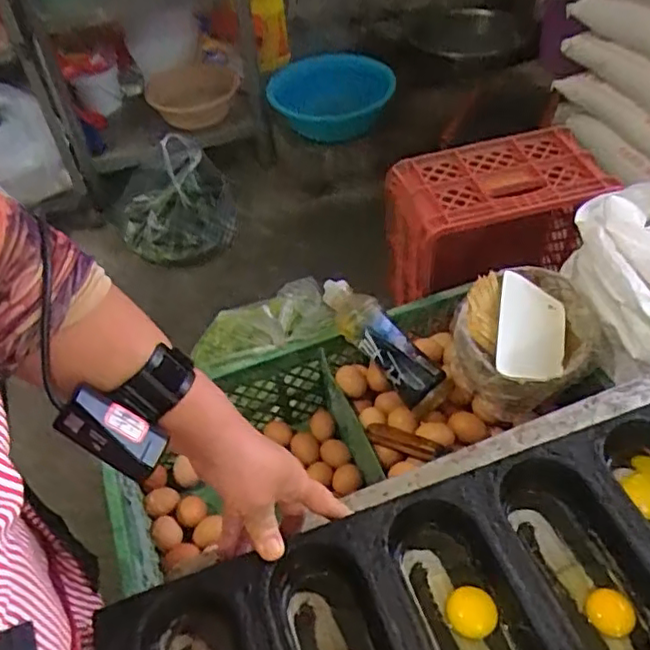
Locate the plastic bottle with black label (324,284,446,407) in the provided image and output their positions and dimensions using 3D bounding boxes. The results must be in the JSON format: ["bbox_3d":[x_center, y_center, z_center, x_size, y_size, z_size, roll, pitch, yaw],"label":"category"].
[{"bbox_3d":[0.075,0.019,0.891,0.057,0.050,0.221,-35,73,-24],"label":"plastic bottle with black label"}]

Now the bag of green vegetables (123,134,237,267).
[{"bbox_3d":[-0.415,-0.344,1.800,0.332,0.300,0.258,-16,48,-8],"label":"bag of green vegetables"}]

